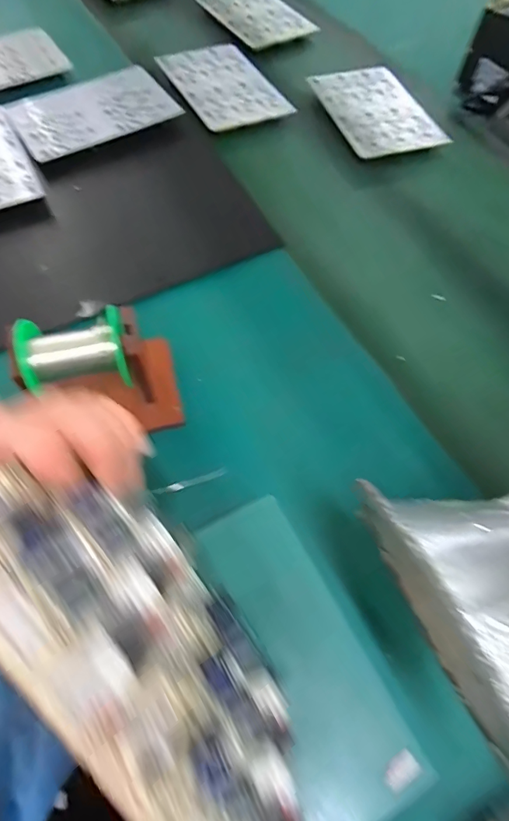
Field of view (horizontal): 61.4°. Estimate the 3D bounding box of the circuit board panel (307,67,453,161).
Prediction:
[{"bbox_3d":[0.181,-0.445,0.635,0.144,0.012,0.199,-15,68,-8],"label":"circuit board panel"}]

